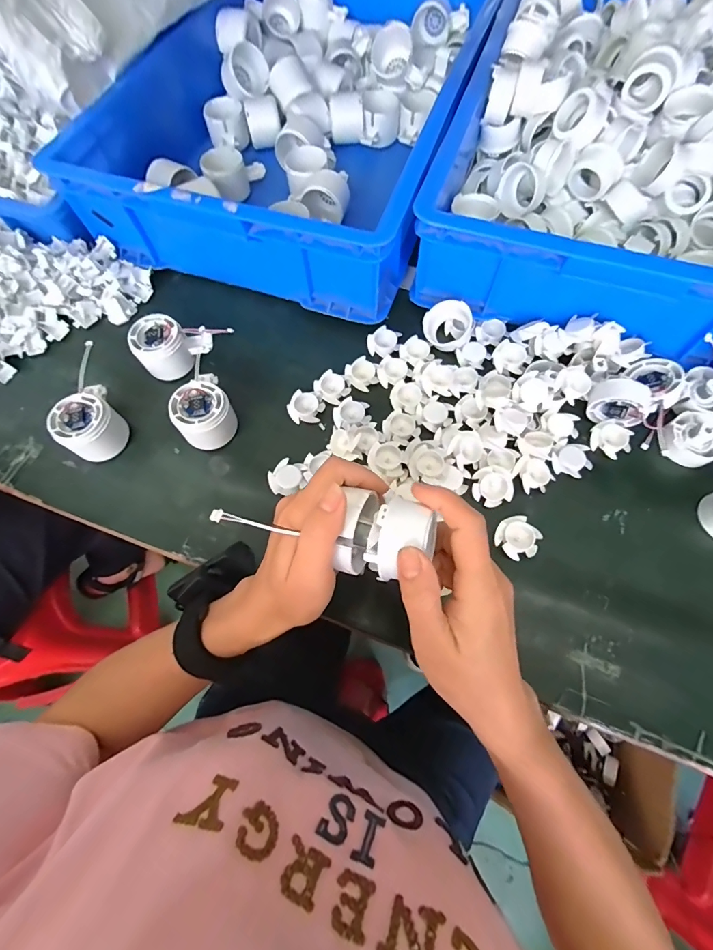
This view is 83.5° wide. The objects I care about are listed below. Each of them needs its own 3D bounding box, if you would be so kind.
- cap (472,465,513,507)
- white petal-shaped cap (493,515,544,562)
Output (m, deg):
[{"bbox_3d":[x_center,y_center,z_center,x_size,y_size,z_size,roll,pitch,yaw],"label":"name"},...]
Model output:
[{"bbox_3d":[0.138,0.012,0.401,0.039,0.015,0.037,-1,74,2],"label":"cap"},{"bbox_3d":[0.157,0.062,0.390,0.038,0.012,0.040,-1,69,2],"label":"white petal-shaped cap"}]

